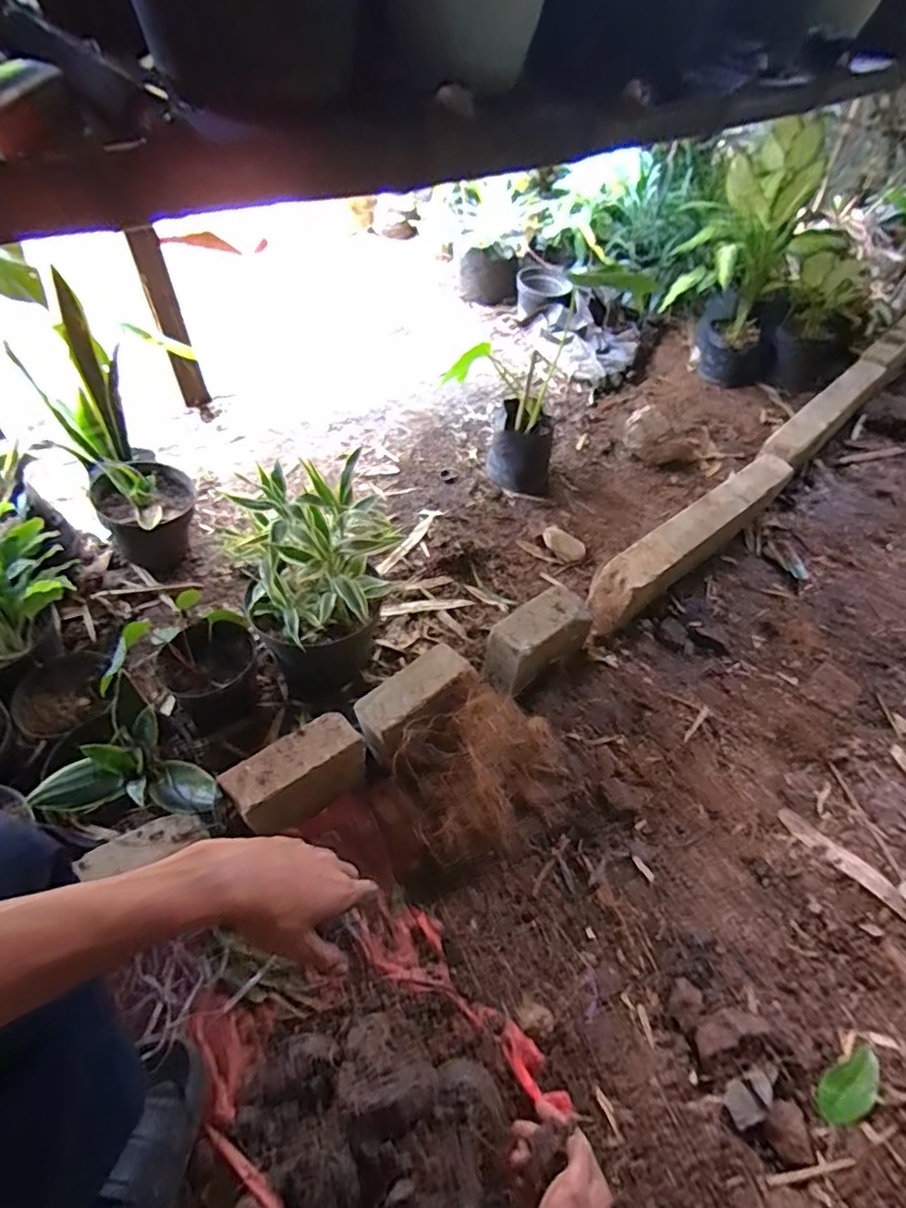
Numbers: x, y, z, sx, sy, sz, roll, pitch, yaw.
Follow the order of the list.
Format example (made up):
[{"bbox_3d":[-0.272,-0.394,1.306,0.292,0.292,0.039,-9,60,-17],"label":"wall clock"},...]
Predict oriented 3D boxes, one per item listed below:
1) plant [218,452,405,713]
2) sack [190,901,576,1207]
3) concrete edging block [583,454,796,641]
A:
[{"bbox_3d":[-0.202,-0.008,0.891,0.207,0.346,0.197,-18,52,-16],"label":"plant"},{"bbox_3d":[0.014,0.586,0.535,0.285,0.118,0.612,-34,57,-26],"label":"sack"},{"bbox_3d":[0.490,-0.127,1.180,0.584,0.148,0.087,-31,57,-25],"label":"concrete edging block"}]

